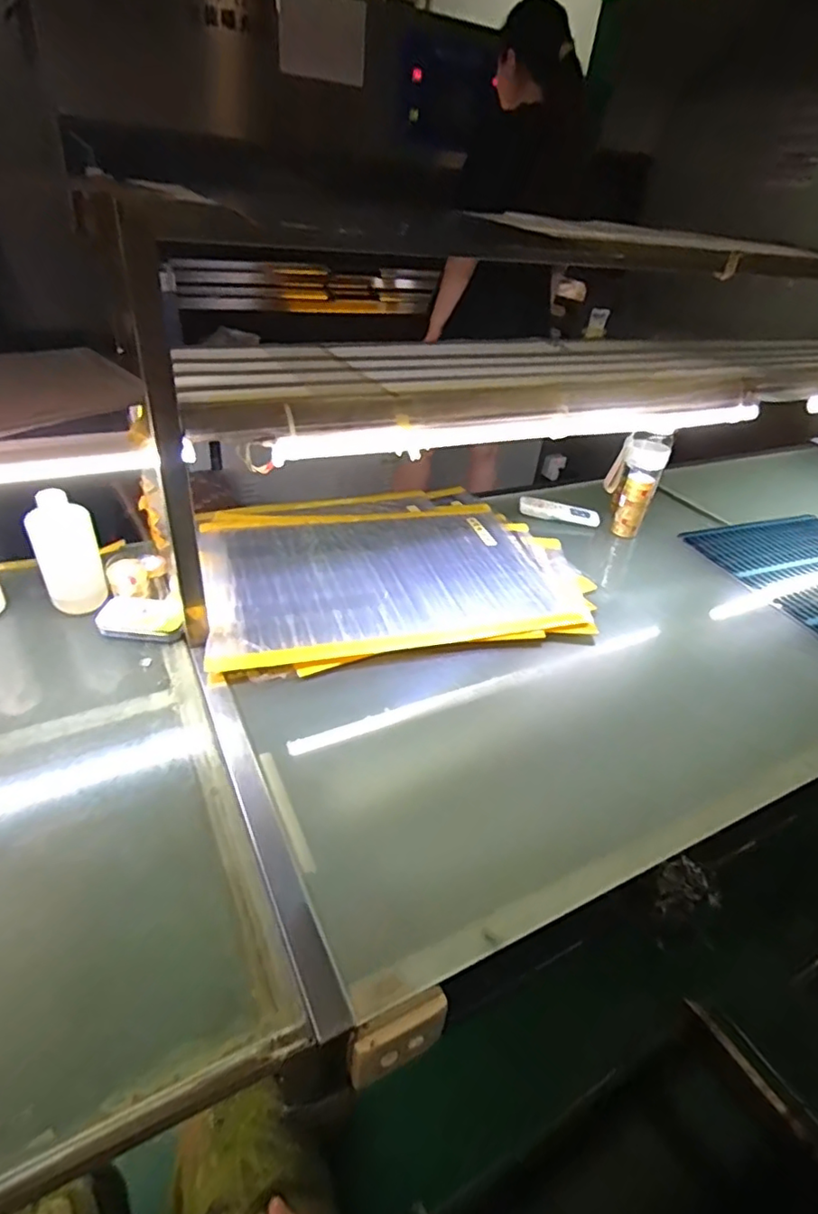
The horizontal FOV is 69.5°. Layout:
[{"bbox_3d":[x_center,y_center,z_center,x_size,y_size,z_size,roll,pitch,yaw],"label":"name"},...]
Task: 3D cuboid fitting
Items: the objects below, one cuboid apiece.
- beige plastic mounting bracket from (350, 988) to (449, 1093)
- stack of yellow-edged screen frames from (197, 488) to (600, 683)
[{"bbox_3d":[-0.009,0.371,0.509,0.090,0.061,0.024,-13,41,-24],"label":"beige plastic mounting bracket"},{"bbox_3d":[-0.028,-0.083,1.009,0.610,0.032,0.480,-6,39,-17],"label":"stack of yellow-edged screen frames"}]

